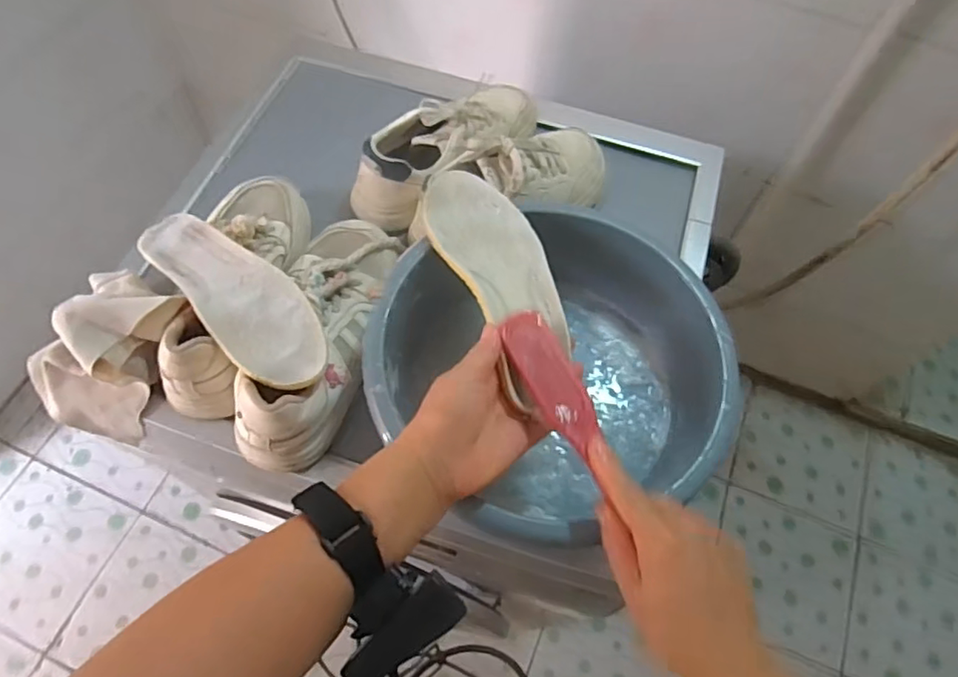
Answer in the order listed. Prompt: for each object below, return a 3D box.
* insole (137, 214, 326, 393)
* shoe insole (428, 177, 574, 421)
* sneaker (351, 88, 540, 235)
[{"bbox_3d":[-0.216,-0.044,0.523,0.077,0.018,0.238,-39,65,-22],"label":"insole"},{"bbox_3d":[0.017,-0.054,0.480,0.080,0.015,0.239,-15,58,-11],"label":"shoe insole"},{"bbox_3d":[-0.027,-0.213,0.650,0.246,0.082,0.098,-31,67,-17],"label":"sneaker"}]

